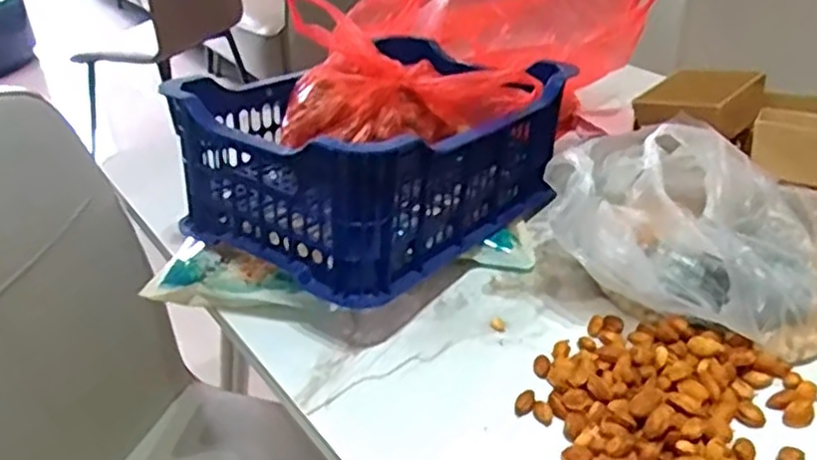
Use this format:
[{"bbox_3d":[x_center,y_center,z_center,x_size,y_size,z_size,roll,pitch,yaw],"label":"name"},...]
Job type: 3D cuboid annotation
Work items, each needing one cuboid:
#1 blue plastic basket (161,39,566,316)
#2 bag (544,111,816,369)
[{"bbox_3d":[-0.029,-0.088,0.732,0.245,0.156,0.342,21,39,32],"label":"blue plastic basket"},{"bbox_3d":[0.261,0.004,0.626,0.257,0.133,0.205,17,37,27],"label":"bag"}]

